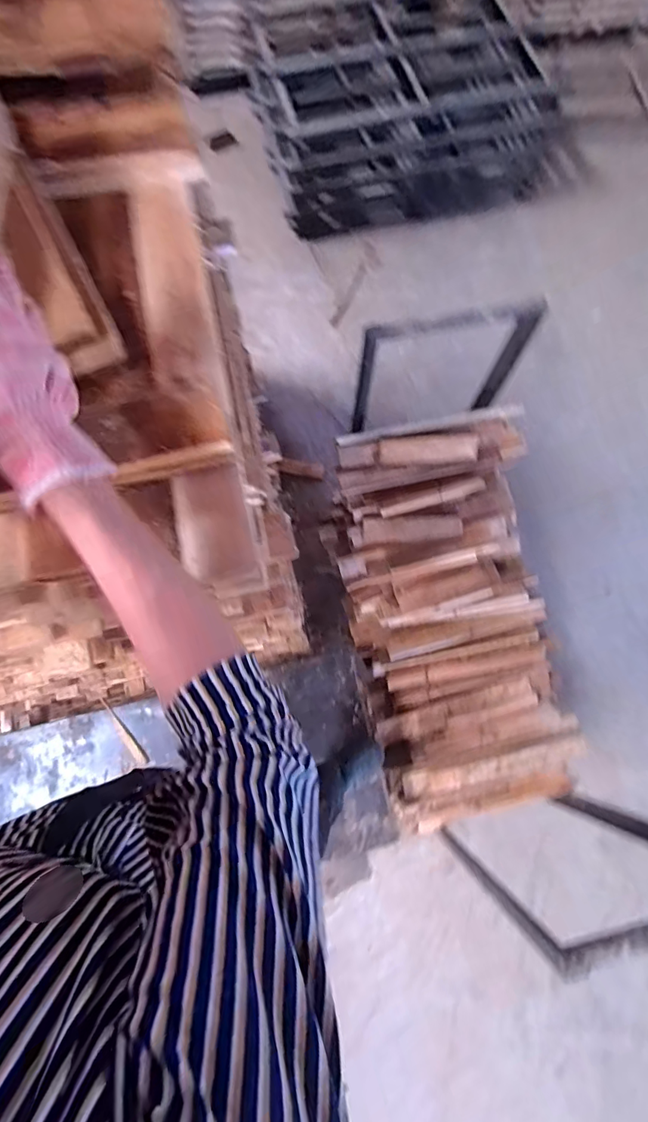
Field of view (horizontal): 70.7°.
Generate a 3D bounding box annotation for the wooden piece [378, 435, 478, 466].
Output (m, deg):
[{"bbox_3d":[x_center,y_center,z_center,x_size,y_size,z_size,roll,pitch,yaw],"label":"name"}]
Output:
[{"bbox_3d":[0.297,-0.315,1.302,0.282,0.073,0.024,-6,30,-5],"label":"wooden piece"}]

